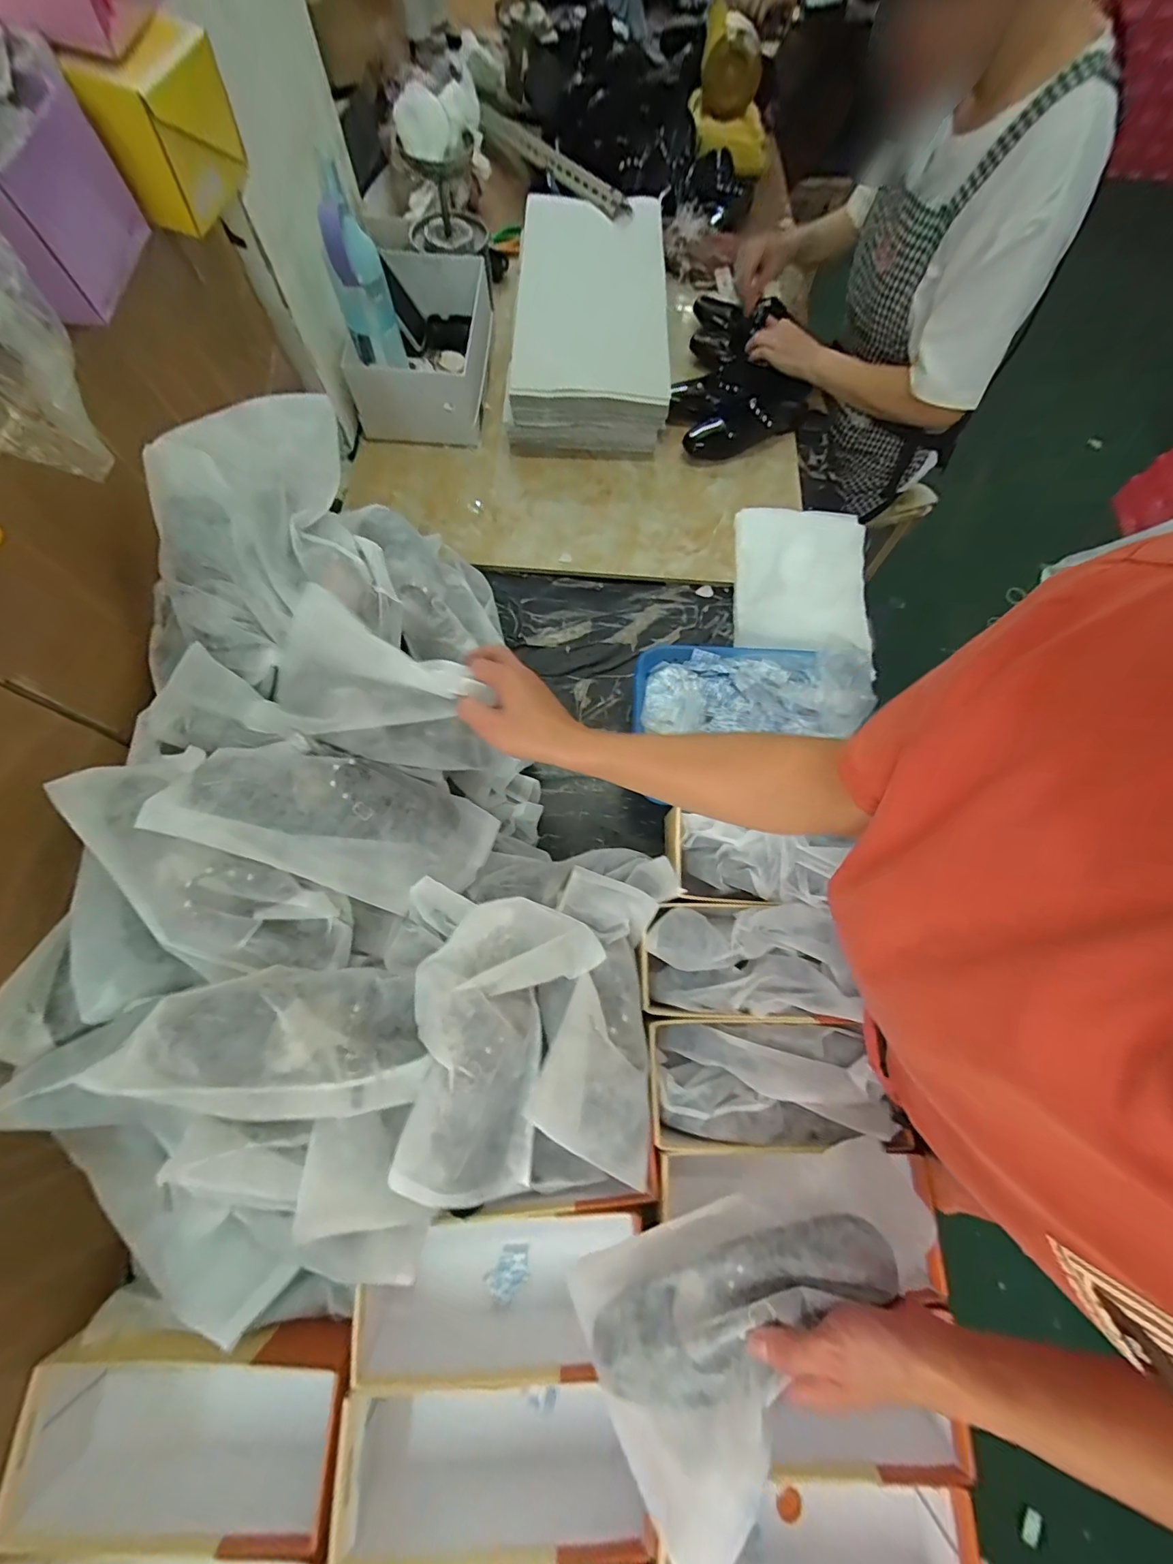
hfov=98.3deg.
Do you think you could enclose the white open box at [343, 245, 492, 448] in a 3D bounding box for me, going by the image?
[{"bbox_3d":[-0.286,-0.794,0.916,0.191,0.111,0.349,5,72,-1],"label":"white open box"}]

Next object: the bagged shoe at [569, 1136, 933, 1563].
[{"bbox_3d":[0.152,0.423,0.422,0.297,0.091,0.148,-27,75,-14],"label":"bagged shoe"}]

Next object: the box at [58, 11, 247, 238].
[{"bbox_3d":[-0.387,-0.616,0.481,0.068,0.102,0.127,14,72,3],"label":"box"}]

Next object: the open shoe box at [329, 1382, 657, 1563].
[{"bbox_3d":[-0.086,0.650,0.512,0.292,0.130,0.123,3,72,-1],"label":"open shoe box"}]

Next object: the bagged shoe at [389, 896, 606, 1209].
[{"bbox_3d":[-0.095,0.240,0.481,0.155,0.090,0.255,21,72,5],"label":"bagged shoe"}]

